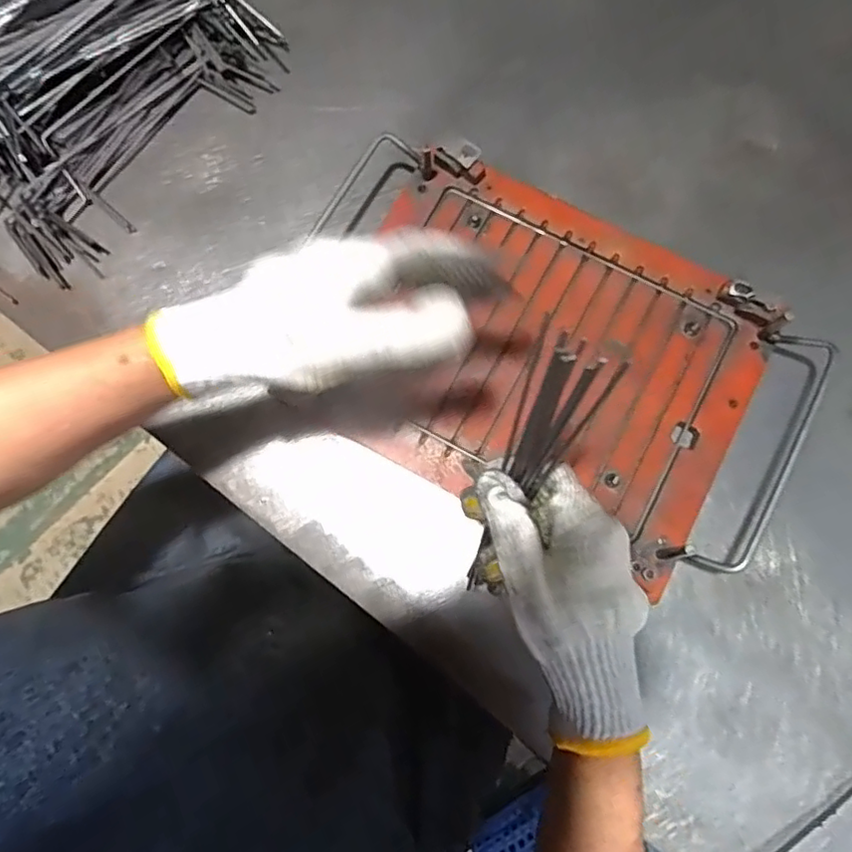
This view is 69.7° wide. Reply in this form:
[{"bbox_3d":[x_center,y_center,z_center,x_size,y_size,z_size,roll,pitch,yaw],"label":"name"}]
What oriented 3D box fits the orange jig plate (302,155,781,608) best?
[{"bbox_3d":[0.086,-0.052,0.447,0.294,0.025,0.232,29,79,8],"label":"orange jig plate"}]

